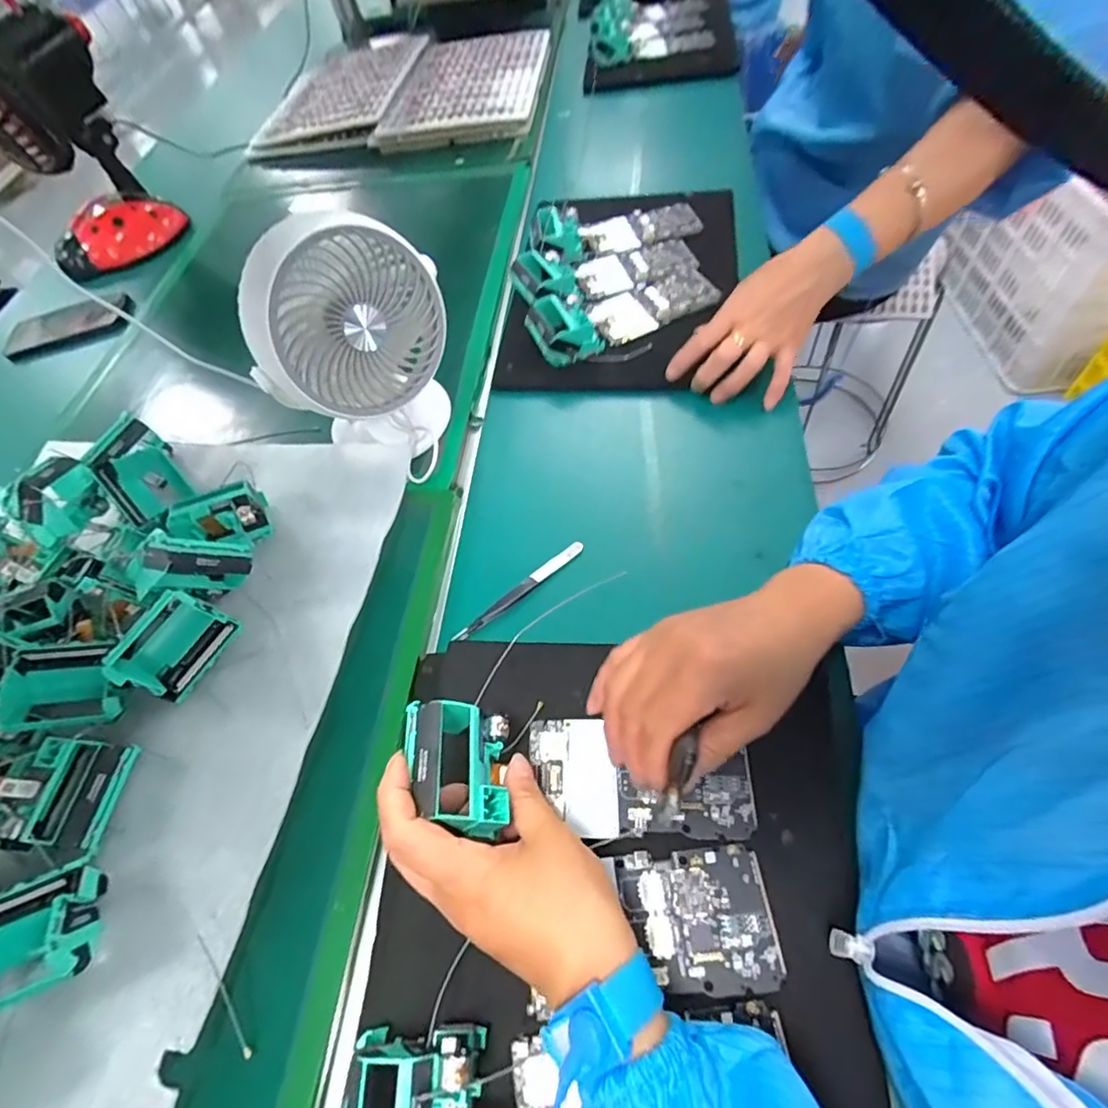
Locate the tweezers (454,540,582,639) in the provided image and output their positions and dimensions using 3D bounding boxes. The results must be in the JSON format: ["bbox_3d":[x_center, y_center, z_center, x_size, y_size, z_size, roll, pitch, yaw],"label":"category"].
[{"bbox_3d":[-0.027,0.029,0.443,0.126,0.011,0.011,-39,61,-13],"label":"tweezers"}]

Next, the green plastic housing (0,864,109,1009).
[{"bbox_3d":[-0.311,0.230,0.329,0.073,0.038,0.062,-22,58,-1],"label":"green plastic housing"}]

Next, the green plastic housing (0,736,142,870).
[{"bbox_3d":[-0.315,0.162,0.367,0.052,0.031,0.070,1,60,10],"label":"green plastic housing"}]

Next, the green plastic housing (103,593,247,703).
[{"bbox_3d":[-0.283,0.062,0.407,0.048,0.059,0.074,24,68,23],"label":"green plastic housing"}]

